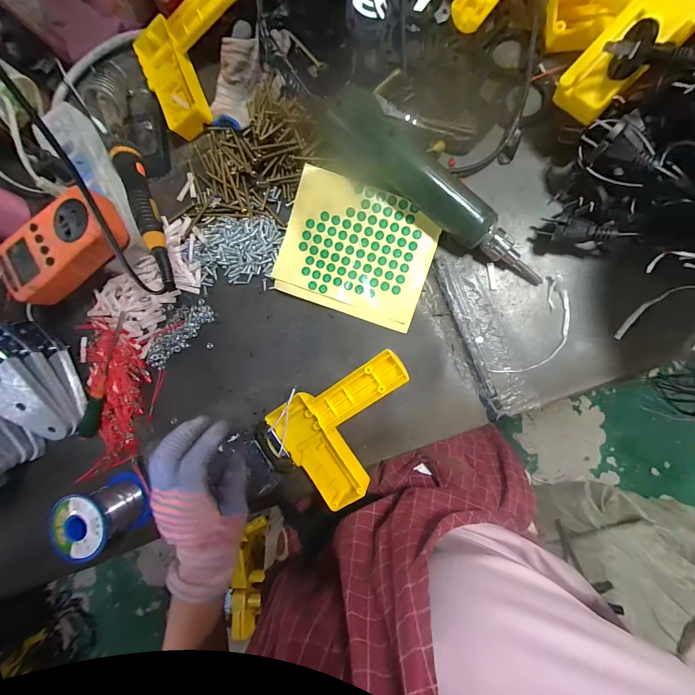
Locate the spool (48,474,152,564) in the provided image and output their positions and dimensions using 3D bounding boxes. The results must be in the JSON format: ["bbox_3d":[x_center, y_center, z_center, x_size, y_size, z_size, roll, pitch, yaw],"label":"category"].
[{"bbox_3d":[-0.270,0.186,0.352,0.063,0.081,0.063,0,89,9],"label":"spool"}]

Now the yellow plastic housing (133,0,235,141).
[{"bbox_3d":[-0.159,-0.325,0.338,0.145,0.040,0.125,-27,85,8],"label":"yellow plastic housing"}]

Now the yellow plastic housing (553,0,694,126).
[{"bbox_3d":[0.223,-0.236,0.244,0.109,0.022,0.047,-44,82,24],"label":"yellow plastic housing"}]

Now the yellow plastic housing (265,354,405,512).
[{"bbox_3d":[0.005,0.074,0.309,0.146,0.048,0.113,-42,83,6],"label":"yellow plastic housing"}]

